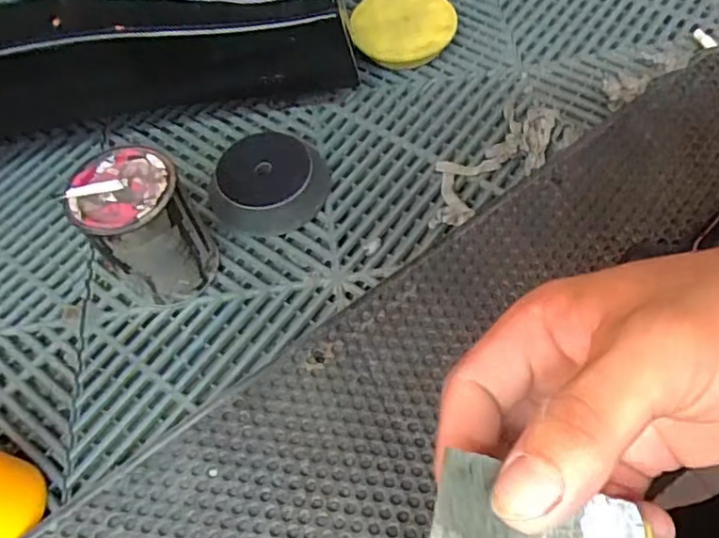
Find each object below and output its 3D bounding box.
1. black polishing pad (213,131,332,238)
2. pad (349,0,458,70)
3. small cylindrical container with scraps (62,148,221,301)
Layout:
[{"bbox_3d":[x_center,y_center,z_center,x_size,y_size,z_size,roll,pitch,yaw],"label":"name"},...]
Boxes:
[{"bbox_3d":[-0.076,-0.074,0.510,0.099,0.031,0.088,-15,61,-4],"label":"black polishing pad"},{"bbox_3d":[0.042,-0.233,0.591,0.097,0.035,0.094,-2,61,3],"label":"pad"},{"bbox_3d":[-0.154,-0.027,0.446,0.069,0.107,0.073,-2,61,3],"label":"small cylindrical container with scraps"}]

